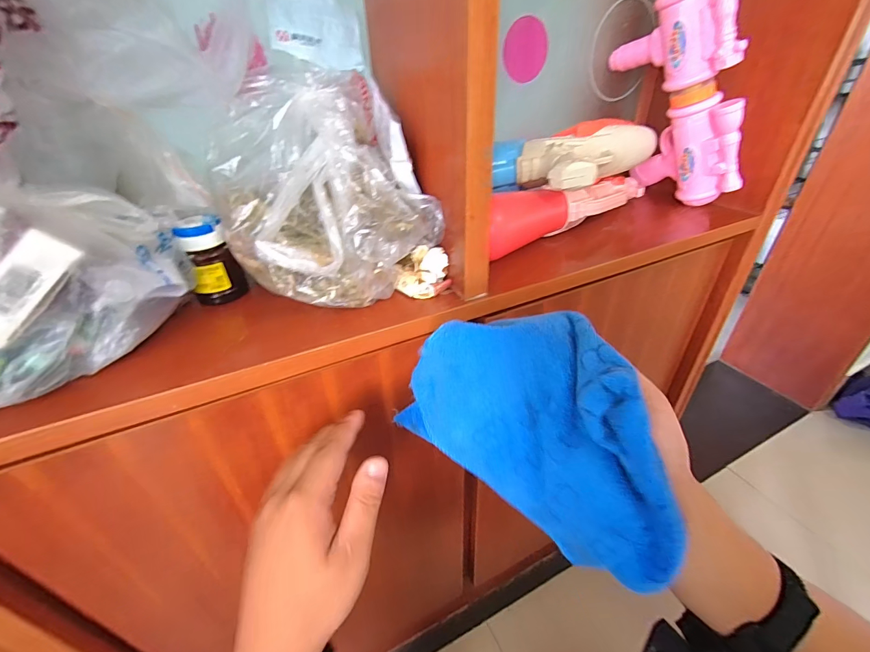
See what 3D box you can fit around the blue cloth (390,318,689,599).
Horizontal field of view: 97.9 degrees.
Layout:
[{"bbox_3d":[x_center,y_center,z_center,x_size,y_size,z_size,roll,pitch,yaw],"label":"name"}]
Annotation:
[{"bbox_3d":[0.078,0.062,0.267,0.188,0.126,0.091,23,41,31],"label":"blue cloth"}]

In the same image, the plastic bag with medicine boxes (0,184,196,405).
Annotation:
[{"bbox_3d":[-0.263,-0.024,0.246,0.075,0.106,0.184,27,44,35],"label":"plastic bag with medicine boxes"}]

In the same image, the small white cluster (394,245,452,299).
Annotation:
[{"bbox_3d":[-0.011,-0.047,0.352,0.051,0.041,0.031,-8,35,-9],"label":"small white cluster"}]

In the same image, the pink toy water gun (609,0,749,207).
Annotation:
[{"bbox_3d":[0.278,-0.311,0.450,0.047,0.346,0.152,-32,27,-13],"label":"pink toy water gun"}]

